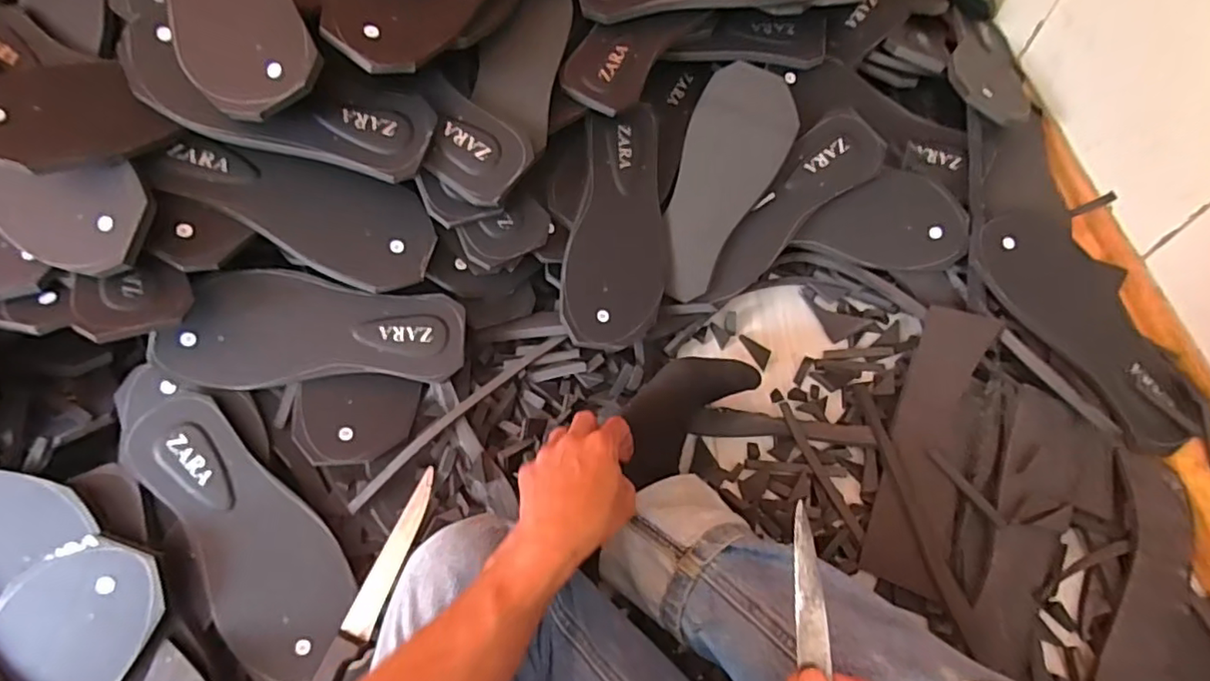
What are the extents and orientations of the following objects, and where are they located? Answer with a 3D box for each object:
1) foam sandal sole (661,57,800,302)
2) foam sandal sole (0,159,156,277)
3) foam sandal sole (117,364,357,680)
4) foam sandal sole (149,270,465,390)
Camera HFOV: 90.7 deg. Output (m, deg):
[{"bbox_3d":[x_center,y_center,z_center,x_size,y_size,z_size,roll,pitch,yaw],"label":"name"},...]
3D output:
[{"bbox_3d":[0.119,-0.162,0.602,0.094,0.015,0.248,20,86,12],"label":"foam sandal sole"},{"bbox_3d":[-0.466,-0.117,0.470,0.240,0.021,0.086,17,88,7],"label":"foam sandal sole"},{"bbox_3d":[-0.304,0.144,0.492,0.097,0.014,0.273,-34,89,-17],"label":"foam sandal sole"},{"bbox_3d":[-0.252,-0.011,0.528,0.244,0.018,0.098,-1,88,-9],"label":"foam sandal sole"}]

